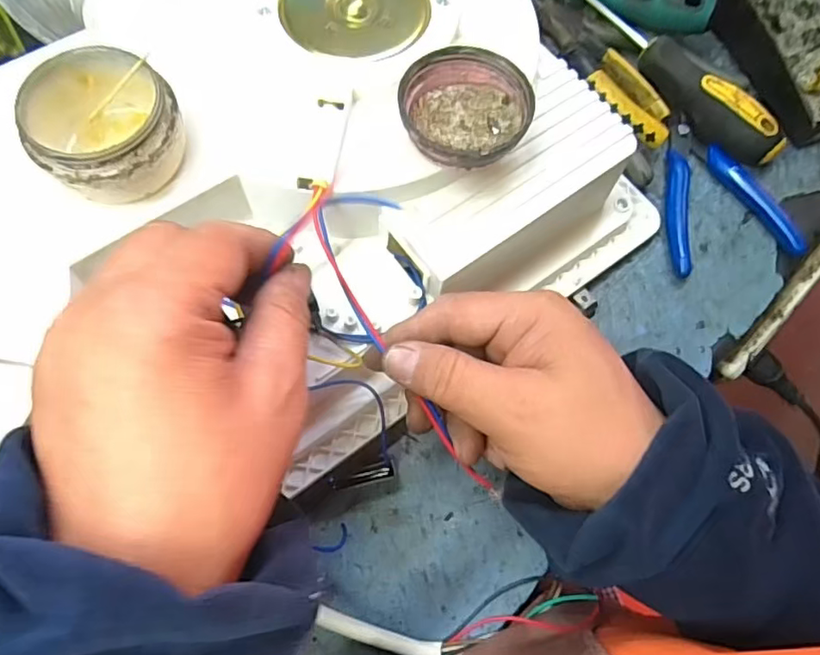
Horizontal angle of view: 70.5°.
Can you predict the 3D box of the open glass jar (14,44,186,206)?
[{"bbox_3d":[-0.132,-0.086,0.254,0.062,0.034,0.059,0,71,1],"label":"open glass jar"}]

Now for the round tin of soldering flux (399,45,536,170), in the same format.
[{"bbox_3d":[0.027,-0.103,0.280,0.061,0.019,0.066,0,71,1],"label":"round tin of soldering flux"}]

